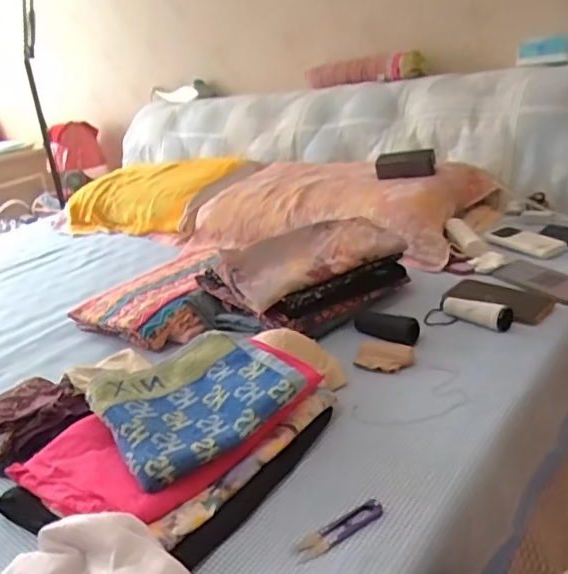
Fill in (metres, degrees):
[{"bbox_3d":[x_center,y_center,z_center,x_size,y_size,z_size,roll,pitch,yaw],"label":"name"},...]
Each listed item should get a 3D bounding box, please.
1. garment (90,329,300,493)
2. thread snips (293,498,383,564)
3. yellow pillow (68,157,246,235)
[{"bbox_3d":[-0.103,0.128,0.679,0.212,0.048,0.179,-21,25,-27],"label":"garment"},{"bbox_3d":[0.055,0.239,0.563,0.102,0.011,0.024,-20,25,-28],"label":"thread snips"},{"bbox_3d":[-0.423,-0.276,1.756,0.567,0.172,0.303,8,28,37],"label":"yellow pillow"}]

